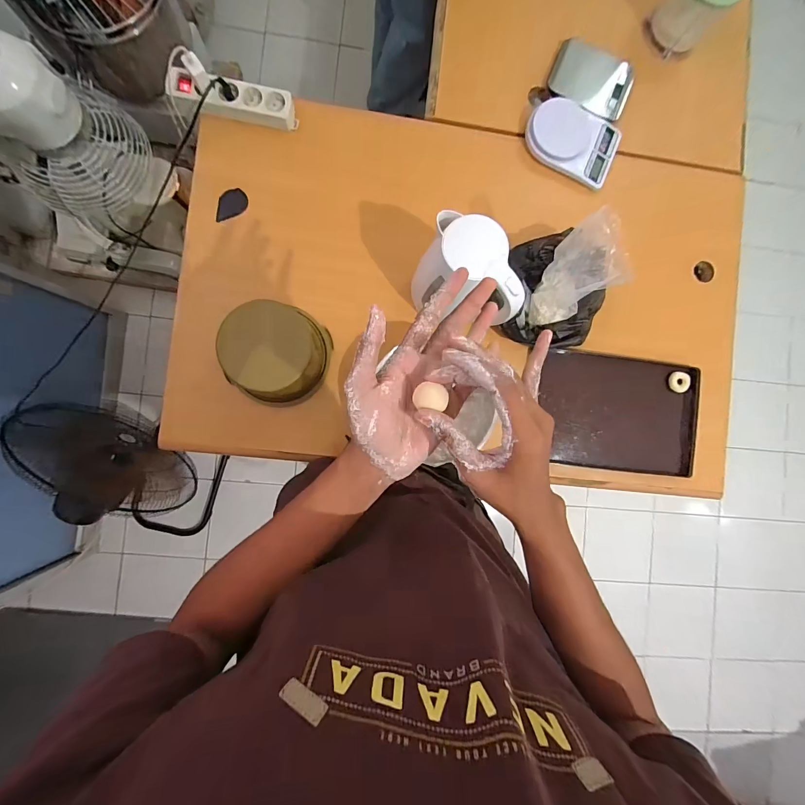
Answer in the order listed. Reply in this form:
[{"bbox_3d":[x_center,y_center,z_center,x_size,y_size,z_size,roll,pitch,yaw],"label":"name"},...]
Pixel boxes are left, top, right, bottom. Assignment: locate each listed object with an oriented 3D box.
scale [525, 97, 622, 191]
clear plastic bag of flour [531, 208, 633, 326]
[{"bbox_3d":[0.360,-0.557,0.786,0.197,0.032,0.138,24,87,-4],"label":"scale"},{"bbox_3d":[0.316,-0.226,0.673,0.079,0.213,0.124,1,88,-5],"label":"clear plastic bag of flour"}]

